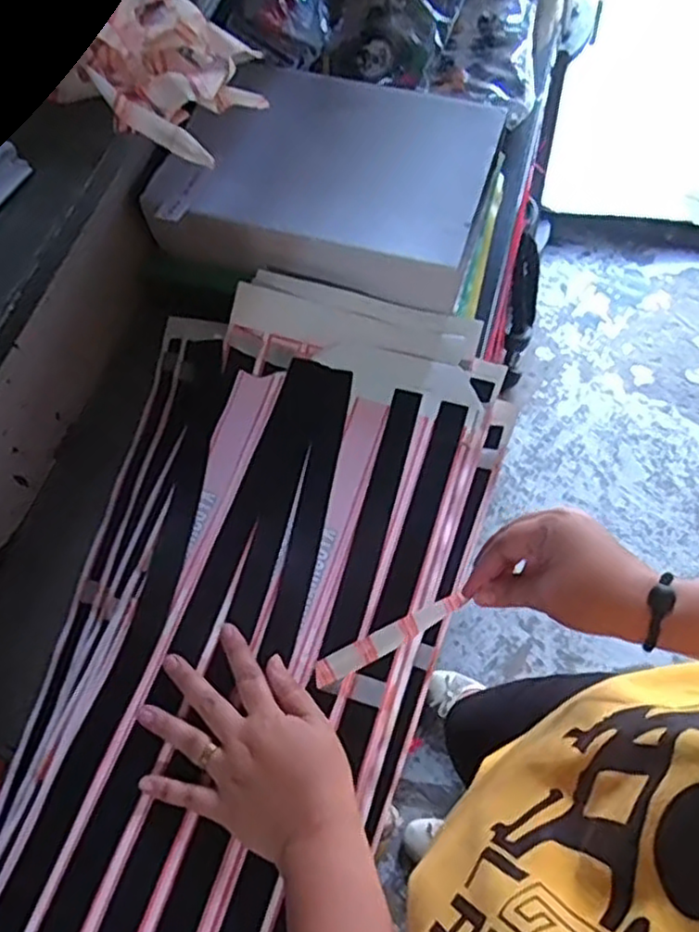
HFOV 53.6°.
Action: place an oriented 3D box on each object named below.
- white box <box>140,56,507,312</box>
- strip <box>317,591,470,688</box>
[{"bbox_3d":[-0.015,-0.281,0.669,0.294,0.056,0.242,17,66,12],"label":"white box"},{"bbox_3d":[0.028,0.121,0.488,0.118,0.008,0.018,-31,64,9],"label":"strip"}]

